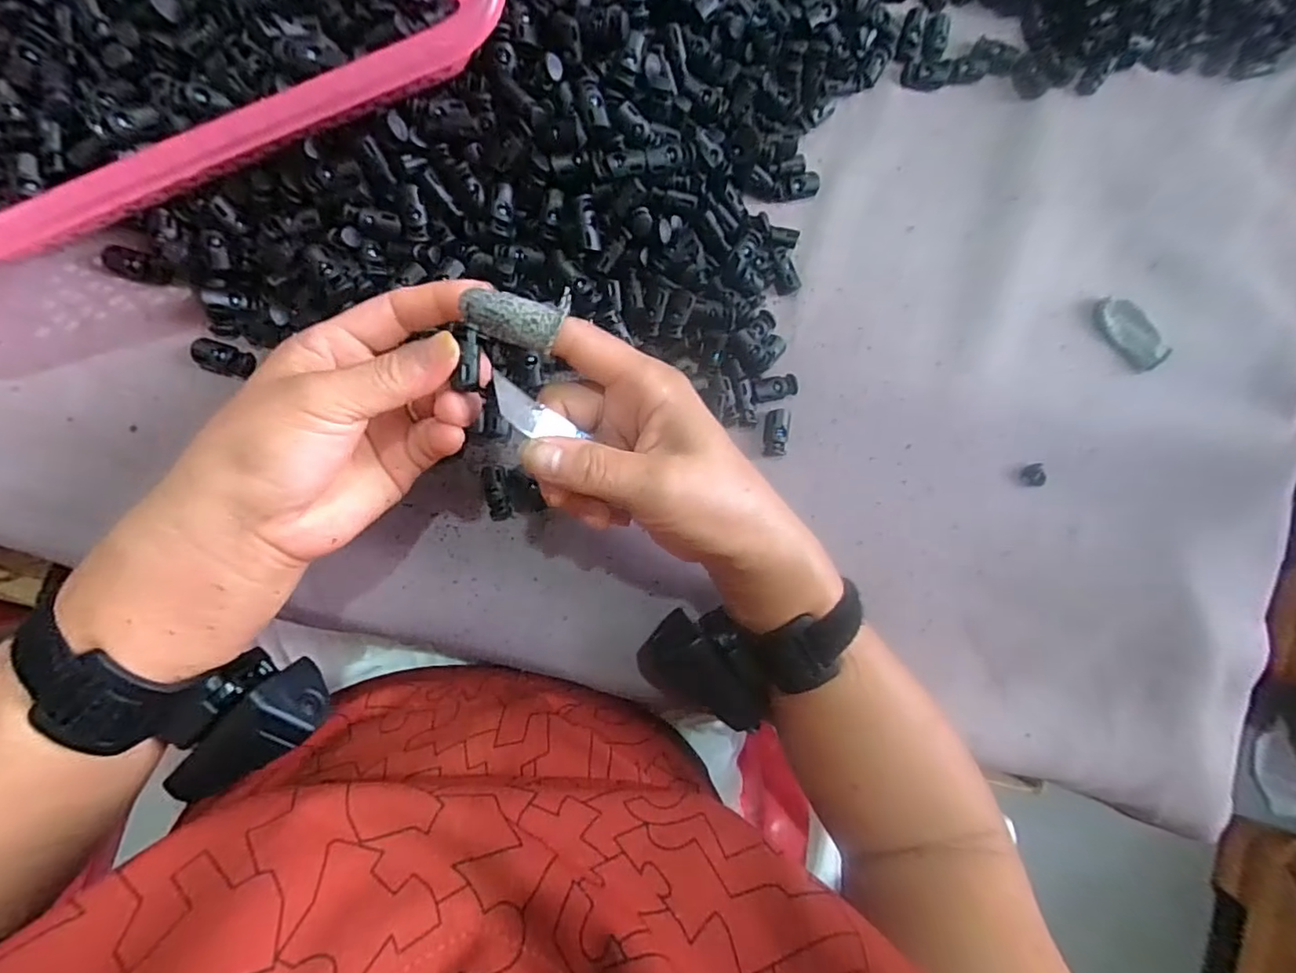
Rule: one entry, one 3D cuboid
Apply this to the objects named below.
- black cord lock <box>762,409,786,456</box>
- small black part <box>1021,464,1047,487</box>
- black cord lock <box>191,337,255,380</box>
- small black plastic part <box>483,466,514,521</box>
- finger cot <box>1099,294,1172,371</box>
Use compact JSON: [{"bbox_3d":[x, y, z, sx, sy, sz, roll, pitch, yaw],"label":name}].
[{"bbox_3d":[0.077,-0.032,0.359,0.013,0.009,0.028,2,87,-8],"label":"black cord lock"},{"bbox_3d":[0.253,-0.007,0.391,0.015,0.006,0.015,0,89,-7],"label":"small black part"},{"bbox_3d":[-0.224,-0.067,0.314,0.026,0.009,0.016,20,84,-7],"label":"black cord lock"},{"bbox_3d":[-0.083,0.004,0.330,0.012,0.006,0.031,-10,106,-7],"label":"small black plastic part"},{"bbox_3d":[0.330,-0.104,0.406,0.060,0.008,0.029,44,82,-4],"label":"finger cot"}]

